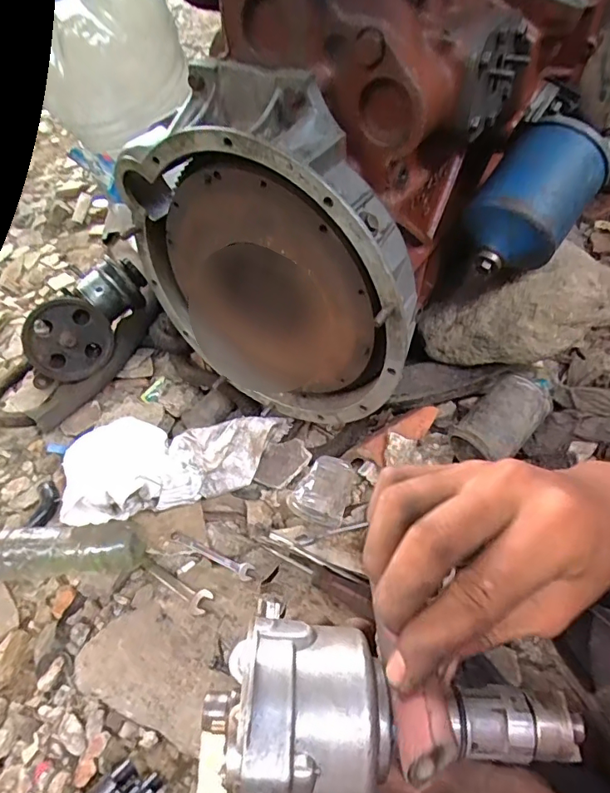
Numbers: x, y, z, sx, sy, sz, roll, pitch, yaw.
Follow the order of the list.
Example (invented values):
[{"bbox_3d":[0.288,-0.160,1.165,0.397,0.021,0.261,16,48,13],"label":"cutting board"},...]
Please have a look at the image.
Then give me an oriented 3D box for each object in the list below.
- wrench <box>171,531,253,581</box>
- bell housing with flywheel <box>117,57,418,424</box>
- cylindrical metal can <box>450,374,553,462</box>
[{"bbox_3d":[-0.122,0.201,0.644,0.125,0.004,0.020,19,54,20],"label":"wrench"},{"bbox_3d":[-0.038,-0.140,0.573,0.351,0.360,0.095,24,58,27],"label":"bell housing with flywheel"},{"bbox_3d":[0.253,0.040,0.651,0.120,0.083,0.072,-39,54,-21],"label":"cylindrical metal can"}]

